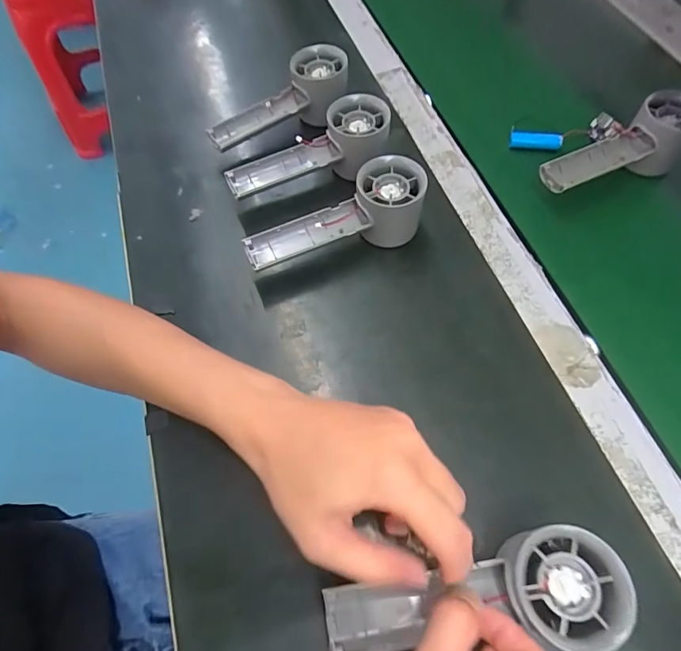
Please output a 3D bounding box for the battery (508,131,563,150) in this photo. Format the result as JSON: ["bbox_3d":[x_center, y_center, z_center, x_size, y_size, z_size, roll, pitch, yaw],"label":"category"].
[{"bbox_3d":[0.202,-0.192,0.457,0.054,0.016,0.011,1,61,3],"label":"battery"}]

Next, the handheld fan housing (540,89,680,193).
[{"bbox_3d":[0.268,-0.163,0.417,0.159,0.053,0.054,-28,64,-13],"label":"handheld fan housing"}]

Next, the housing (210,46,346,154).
[{"bbox_3d":[-0.065,-0.226,0.449,0.153,0.058,0.059,-22,63,-10],"label":"housing"}]

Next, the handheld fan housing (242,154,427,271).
[{"bbox_3d":[-0.006,-0.090,0.377,0.156,0.055,0.051,-18,62,-8],"label":"handheld fan housing"}]

